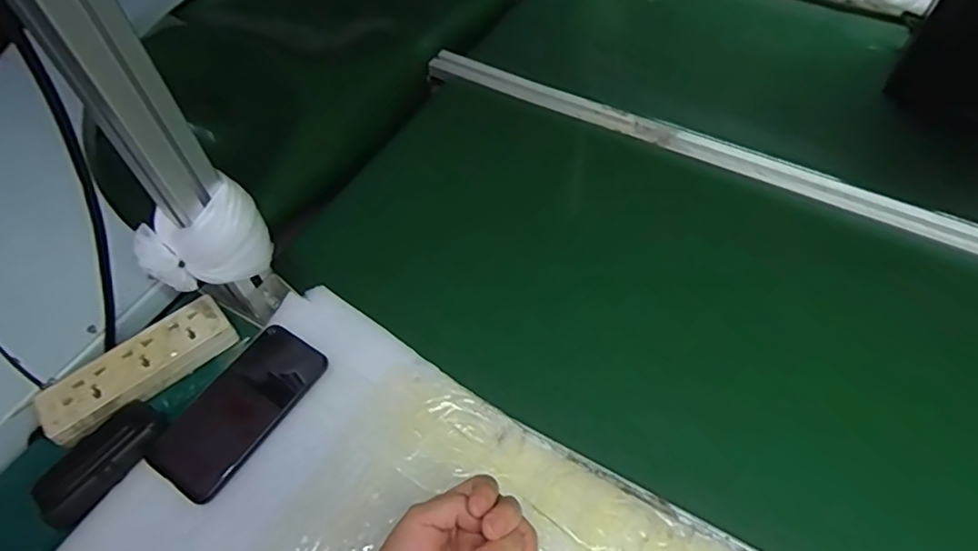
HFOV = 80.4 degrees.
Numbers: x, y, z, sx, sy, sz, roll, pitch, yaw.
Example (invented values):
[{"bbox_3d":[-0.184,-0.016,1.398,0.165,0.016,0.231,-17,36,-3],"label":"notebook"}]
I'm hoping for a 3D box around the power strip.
[{"bbox_3d":[-0.330,0.086,0.548,0.170,0.027,0.055,-35,61,-21],"label":"power strip"}]

